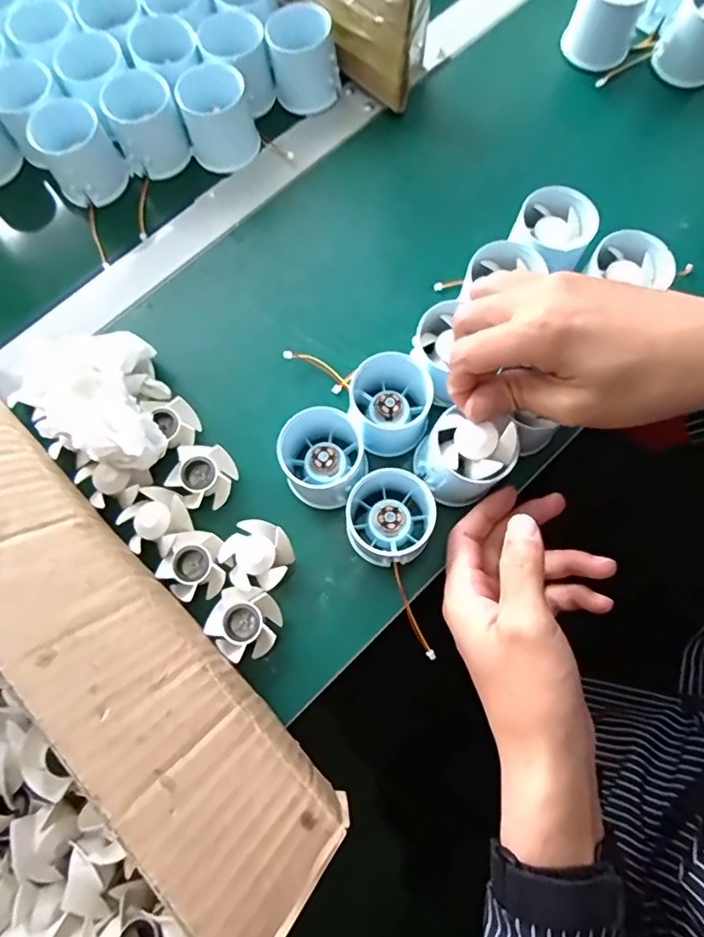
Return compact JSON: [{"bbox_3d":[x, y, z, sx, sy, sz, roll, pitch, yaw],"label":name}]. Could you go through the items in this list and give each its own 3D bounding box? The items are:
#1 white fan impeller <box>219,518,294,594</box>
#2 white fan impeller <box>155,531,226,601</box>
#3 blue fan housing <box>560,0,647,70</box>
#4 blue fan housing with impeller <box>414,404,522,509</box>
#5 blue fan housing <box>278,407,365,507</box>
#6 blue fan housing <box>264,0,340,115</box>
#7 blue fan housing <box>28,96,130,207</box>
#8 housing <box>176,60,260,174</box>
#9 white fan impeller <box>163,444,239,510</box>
[{"bbox_3d":[-0.061,0.056,0.346,0.043,0.016,0.043,0,74,2],"label":"white fan impeller"},{"bbox_3d":[-0.102,0.062,0.343,0.041,0.018,0.042,0,74,2],"label":"white fan impeller"},{"bbox_3d":[0.208,-0.369,0.439,0.052,0.054,0.052,24,76,8],"label":"blue fan housing"},{"bbox_3d":[0.069,-0.006,0.331,0.050,0.055,0.047,39,79,12],"label":"blue fan housing with impeller"},{"bbox_3d":[-0.019,-0.009,0.345,0.059,0.046,0.053,42,79,12],"label":"blue fan housing"},{"bbox_3d":[-0.041,-0.338,0.438,0.051,0.050,0.062,-9,74,-1],"label":"blue fan housing"},{"bbox_3d":[-0.211,-0.246,0.415,0.051,0.044,0.061,-34,76,-8],"label":"blue fan housing"},{"bbox_3d":[-0.105,-0.276,0.422,0.054,0.045,0.055,-22,75,-5],"label":"housing"},{"bbox_3d":[-0.101,0.006,0.360,0.039,0.019,0.042,0,74,2],"label":"white fan impeller"}]

